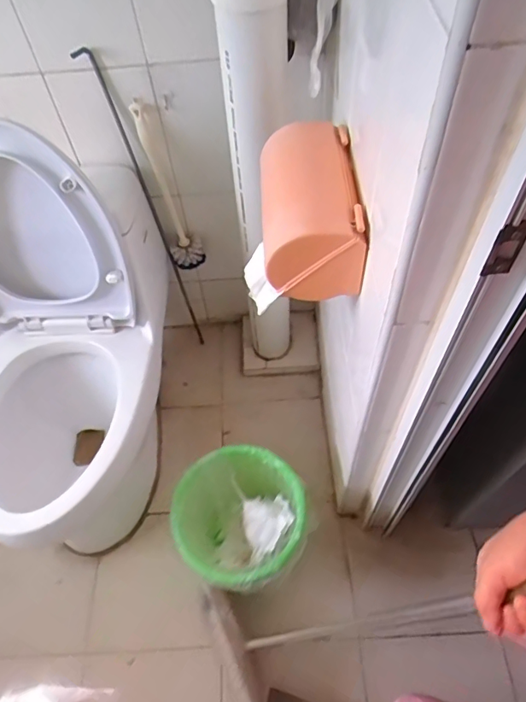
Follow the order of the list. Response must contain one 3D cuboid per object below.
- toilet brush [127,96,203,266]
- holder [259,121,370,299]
[{"bbox_3d":[-0.205,-0.356,1.133,0.083,0.383,0.097,-14,57,-5],"label":"toilet brush"},{"bbox_3d":[0.065,-0.209,0.717,0.130,0.136,0.224,-4,57,1],"label":"holder"}]

